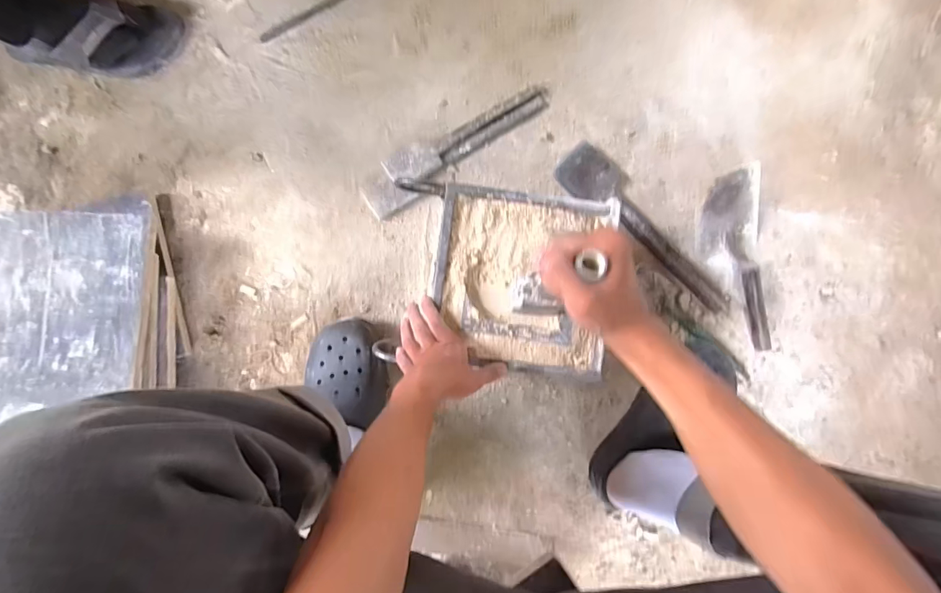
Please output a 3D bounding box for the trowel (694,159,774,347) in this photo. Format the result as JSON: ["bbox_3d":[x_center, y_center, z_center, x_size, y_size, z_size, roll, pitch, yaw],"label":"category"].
[{"bbox_3d":[0.419,-0.051,0.688,0.104,0.075,0.273,-17,85,-3],"label":"trowel"}]

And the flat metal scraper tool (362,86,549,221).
[{"bbox_3d":[-0.024,-0.245,0.712,0.332,0.032,0.071,-37,89,-8],"label":"flat metal scraper tool"}]

